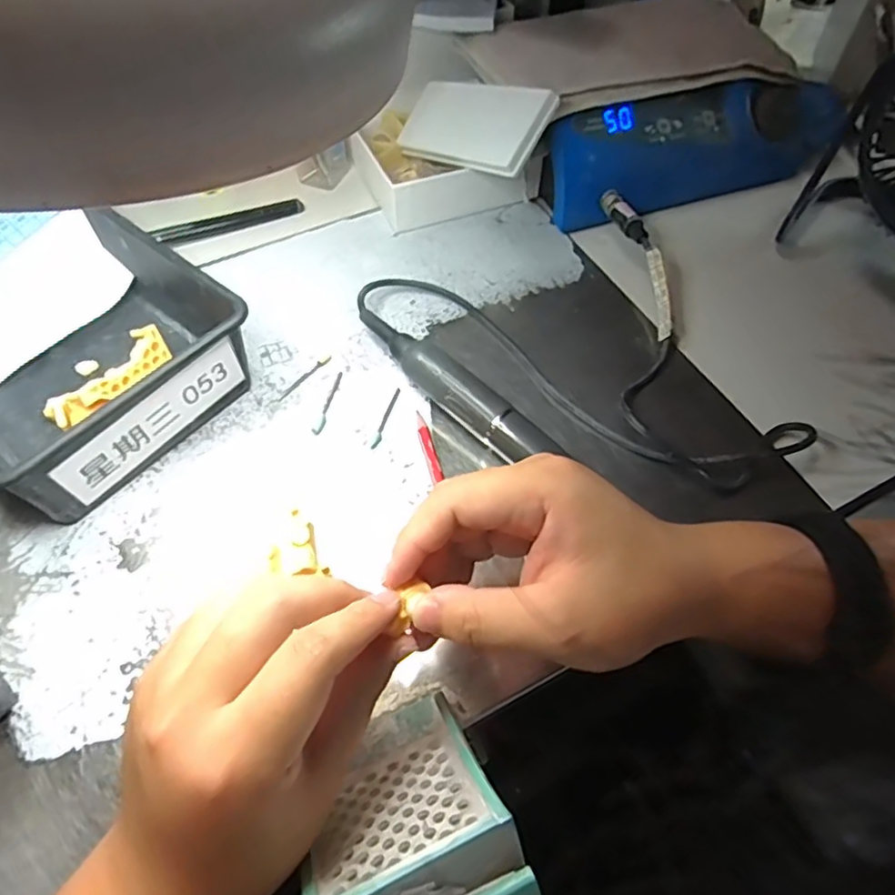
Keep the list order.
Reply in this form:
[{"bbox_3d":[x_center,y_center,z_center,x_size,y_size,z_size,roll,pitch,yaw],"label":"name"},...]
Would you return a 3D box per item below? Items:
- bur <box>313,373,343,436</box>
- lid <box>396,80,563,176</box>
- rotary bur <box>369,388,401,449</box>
[{"bbox_3d":[-0.074,-0.030,0.386,0.006,0.004,0.051,12,58,7],"label":"bur"},{"bbox_3d":[0.016,-0.236,0.452,0.134,0.011,0.057,33,102,39],"label":"lid"},{"bbox_3d":[-0.038,-0.019,0.379,0.006,0.004,0.046,18,59,10],"label":"rotary bur"}]

